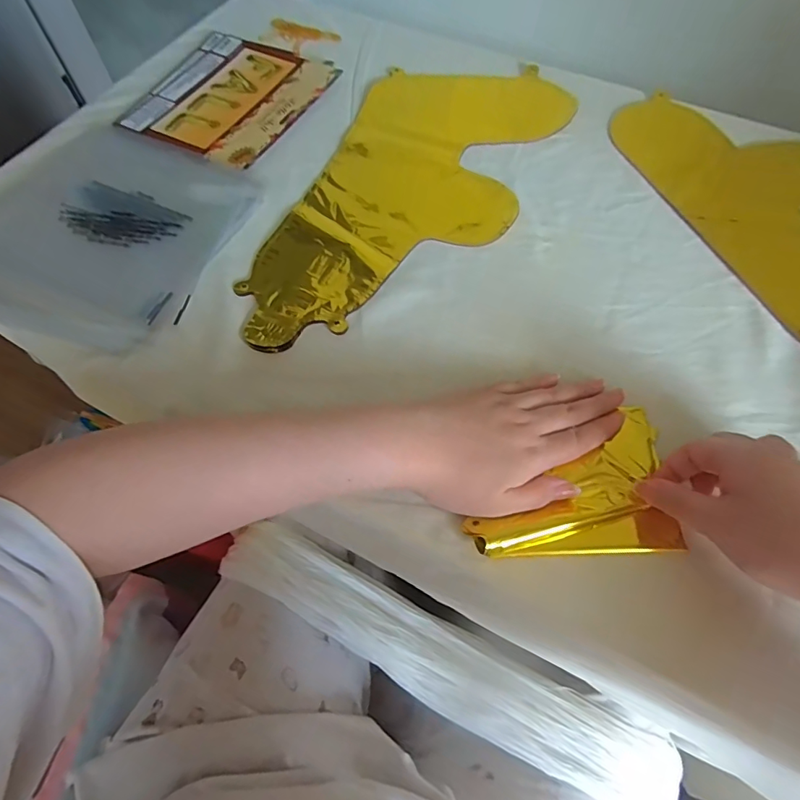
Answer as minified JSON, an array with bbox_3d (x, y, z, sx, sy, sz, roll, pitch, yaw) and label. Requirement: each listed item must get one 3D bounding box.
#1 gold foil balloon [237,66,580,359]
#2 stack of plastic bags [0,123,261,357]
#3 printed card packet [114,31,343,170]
[{"bbox_3d":[0.011,-0.206,0.481,0.198,0.009,0.430,24,64,12],"label":"gold foil balloon"},{"bbox_3d":[-0.275,-0.157,0.445,0.241,0.011,0.240,19,63,10],"label":"stack of plastic bags"},{"bbox_3d":[-0.185,-0.336,0.544,0.176,0.006,0.193,23,64,12],"label":"printed card packet"}]

